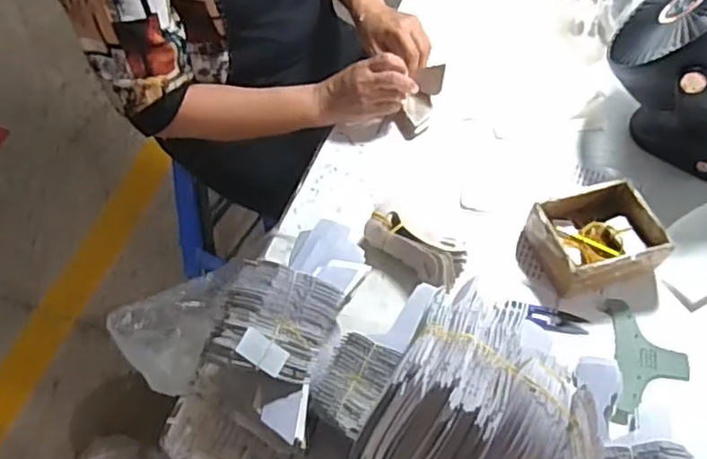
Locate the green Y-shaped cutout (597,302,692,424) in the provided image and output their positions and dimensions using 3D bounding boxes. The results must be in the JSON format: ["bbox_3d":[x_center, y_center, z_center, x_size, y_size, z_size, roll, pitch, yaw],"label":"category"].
[{"bbox_3d":[0.310,0.137,0.689,0.081,0.008,0.139,5,56,3],"label":"green Y-shaped cutout"}]

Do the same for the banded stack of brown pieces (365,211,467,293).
[{"bbox_3d":[0.067,0.026,0.742,0.116,0.048,0.063,23,59,15],"label":"banded stack of brown pieces"}]

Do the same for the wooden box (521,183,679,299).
[{"bbox_3d":[0.274,0.011,0.745,0.127,0.057,0.113,-16,57,-11],"label":"wooden box"}]

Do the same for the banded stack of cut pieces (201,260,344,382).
[{"bbox_3d":[-0.063,0.079,0.550,0.100,0.043,0.088,25,65,-32],"label":"banded stack of cut pieces"}]

